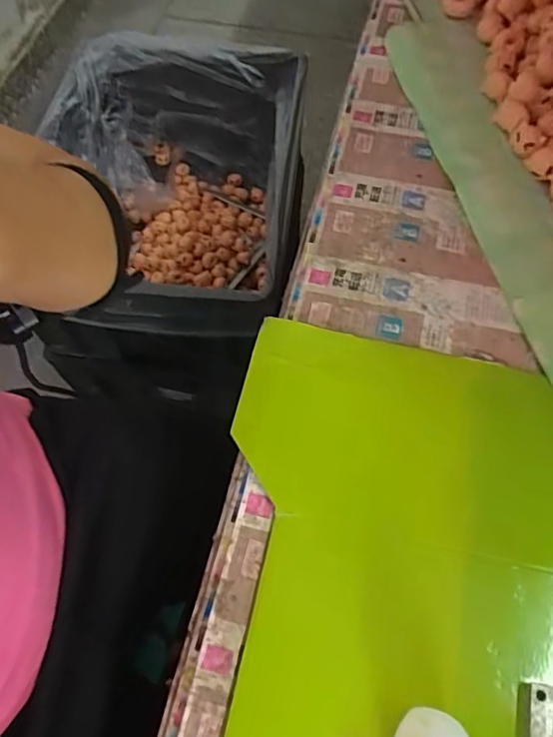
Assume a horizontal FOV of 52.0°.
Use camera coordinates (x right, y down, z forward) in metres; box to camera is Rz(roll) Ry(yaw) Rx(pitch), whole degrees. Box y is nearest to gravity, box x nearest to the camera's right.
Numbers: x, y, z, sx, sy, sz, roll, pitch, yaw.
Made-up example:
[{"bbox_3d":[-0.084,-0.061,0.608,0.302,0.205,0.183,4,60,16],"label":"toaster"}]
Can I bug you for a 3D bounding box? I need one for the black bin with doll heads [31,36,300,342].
[{"bbox_3d":[-0.174,-0.308,1.044,0.409,0.238,0.601,3,62,3],"label":"black bin with doll heads"}]

